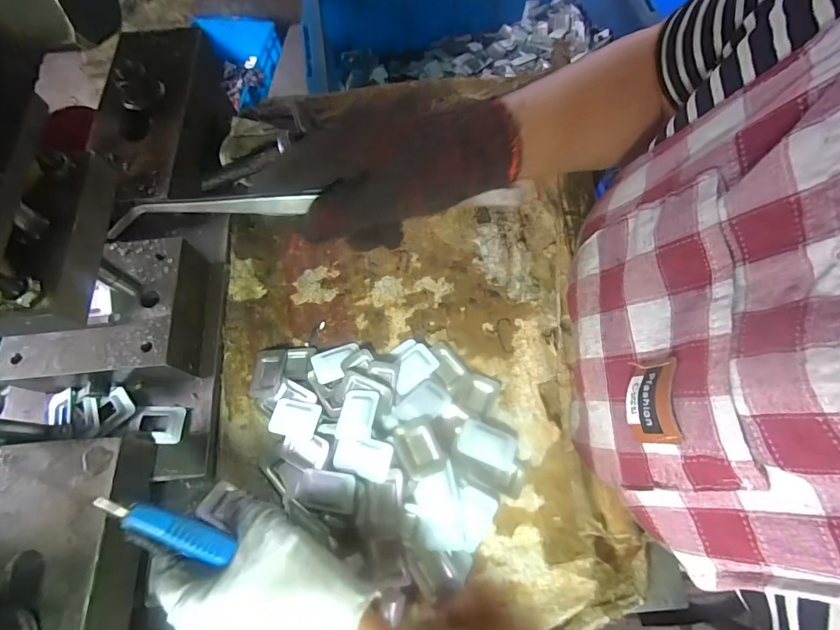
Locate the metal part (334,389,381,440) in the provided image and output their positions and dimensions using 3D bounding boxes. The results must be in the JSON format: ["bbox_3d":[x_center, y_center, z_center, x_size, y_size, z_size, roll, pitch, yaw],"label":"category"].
[{"bbox_3d":[-0.047,0.073,0.314,0.028,0.006,0.040,-1,48,15],"label":"metal part"}]

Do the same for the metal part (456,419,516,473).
[{"bbox_3d":[0.051,0.095,0.313,0.043,0.010,0.026,18,71,9],"label":"metal part"}]

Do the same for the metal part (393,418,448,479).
[{"bbox_3d":[0.000,0.094,0.302,0.029,0.009,0.037,-26,70,-7],"label":"metal part"}]

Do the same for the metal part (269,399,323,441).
[{"bbox_3d":[-0.095,0.079,0.321,0.038,0.008,0.027,11,70,7],"label":"metal part"}]

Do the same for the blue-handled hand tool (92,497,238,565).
[{"bbox_3d":[-0.135,0.113,0.225,0.070,0.007,0.014,30,71,-13],"label":"blue-handled hand tool"}]

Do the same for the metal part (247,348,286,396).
[{"bbox_3d":[-0.122,0.046,0.342,0.025,0.006,0.040,2,69,3],"label":"metal part"}]

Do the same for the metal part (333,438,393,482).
[{"bbox_3d":[-0.040,0.099,0.299,0.040,0.008,0.025,14,70,8],"label":"metal part"}]

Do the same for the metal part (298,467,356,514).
[{"bbox_3d":[-0.065,0.122,0.294,0.041,0.005,0.026,-1,78,18],"label":"metal part"}]

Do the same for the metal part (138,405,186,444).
[{"bbox_3d":[-0.190,0.080,0.312,0.031,0.006,0.027,0,69,3],"label":"metal part"}]

